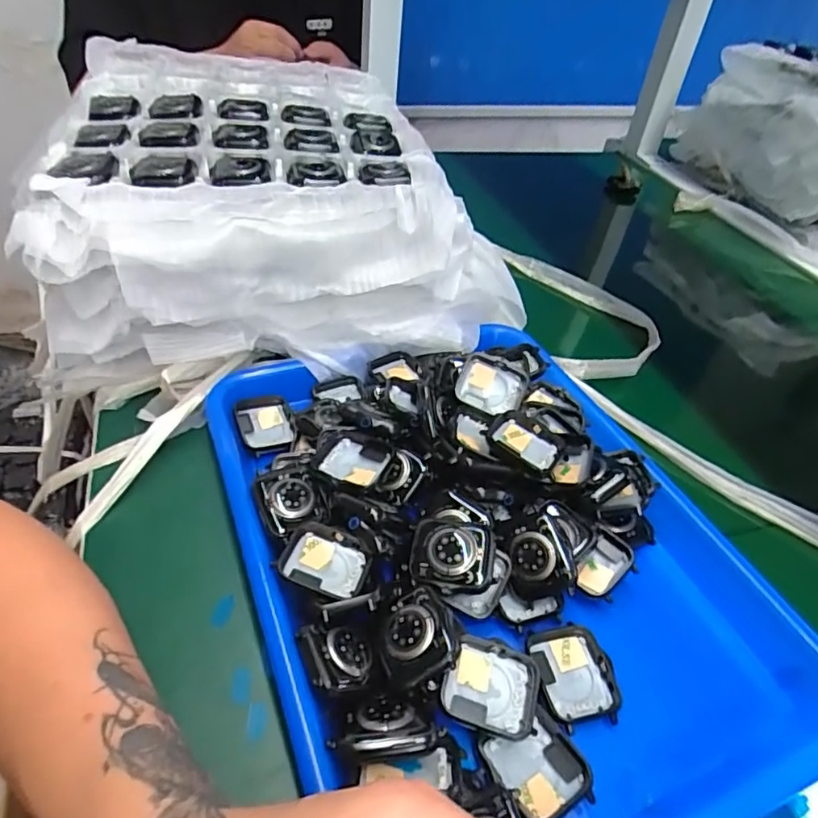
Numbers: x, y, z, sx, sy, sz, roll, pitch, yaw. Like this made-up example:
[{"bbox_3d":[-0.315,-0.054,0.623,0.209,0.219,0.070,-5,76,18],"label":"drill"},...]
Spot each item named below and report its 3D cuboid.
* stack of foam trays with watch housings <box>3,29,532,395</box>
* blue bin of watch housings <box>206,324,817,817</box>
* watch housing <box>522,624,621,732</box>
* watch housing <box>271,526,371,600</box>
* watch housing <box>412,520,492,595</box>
[{"bbox_3d":[-0.114,-0.189,0.494,0.320,0.121,0.363,-7,43,-15],"label":"stack of foam trays with watch housings"},{"bbox_3d":[0.045,0.065,0.320,0.262,0.056,0.315,-9,44,-18],"label":"blue bin of watch housings"},{"bbox_3d":[0.080,0.130,0.278,0.038,0.010,0.044,-1,42,-9],"label":"watch housing"},{"bbox_3d":[-0.043,0.079,0.291,0.043,0.011,0.034,15,42,9],"label":"watch housing"},{"bbox_3d":[0.022,0.075,0.295,0.040,0.009,0.038,4,59,11],"label":"watch housing"}]

